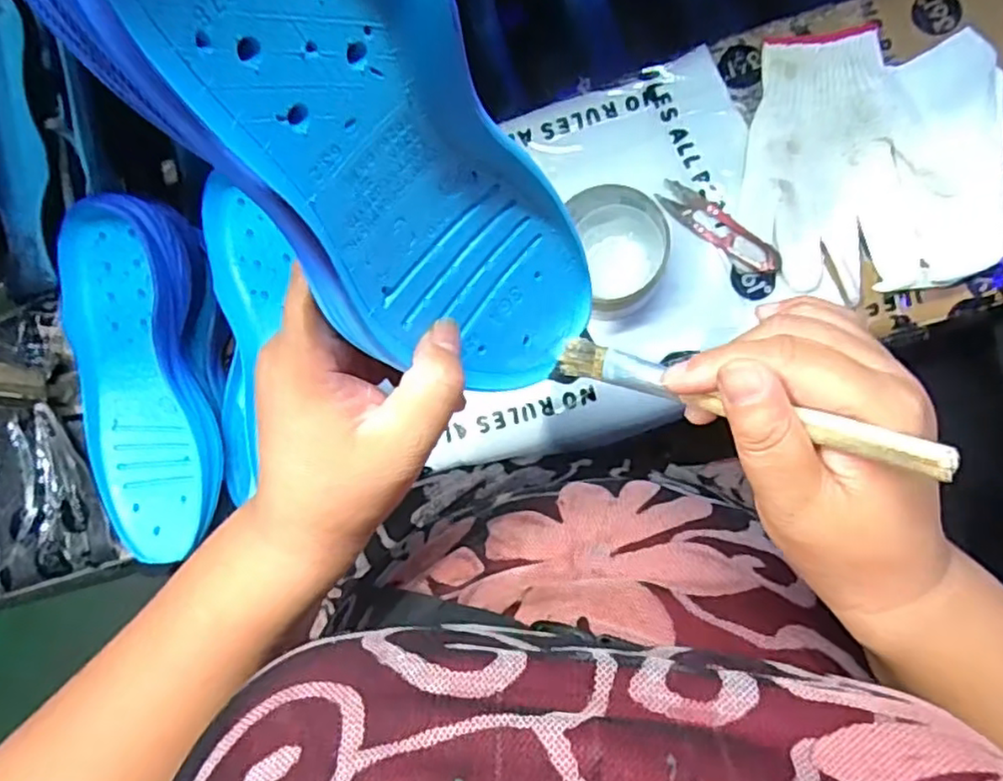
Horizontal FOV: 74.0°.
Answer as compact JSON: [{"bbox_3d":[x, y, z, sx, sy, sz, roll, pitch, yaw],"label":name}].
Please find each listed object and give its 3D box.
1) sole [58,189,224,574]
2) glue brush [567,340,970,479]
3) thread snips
[{"bbox_3d":[-0.249,-0.004,0.472,0.094,0.037,0.248,-1,99,8],"label":"sole"},{"bbox_3d":[0.080,0.002,0.251,0.157,0.012,0.014,20,86,46],"label":"glue brush"},{"bbox_3d":[0.159,-0.120,0.485,0.101,0.008,0.026,39,89,9],"label":"thread snips"}]

